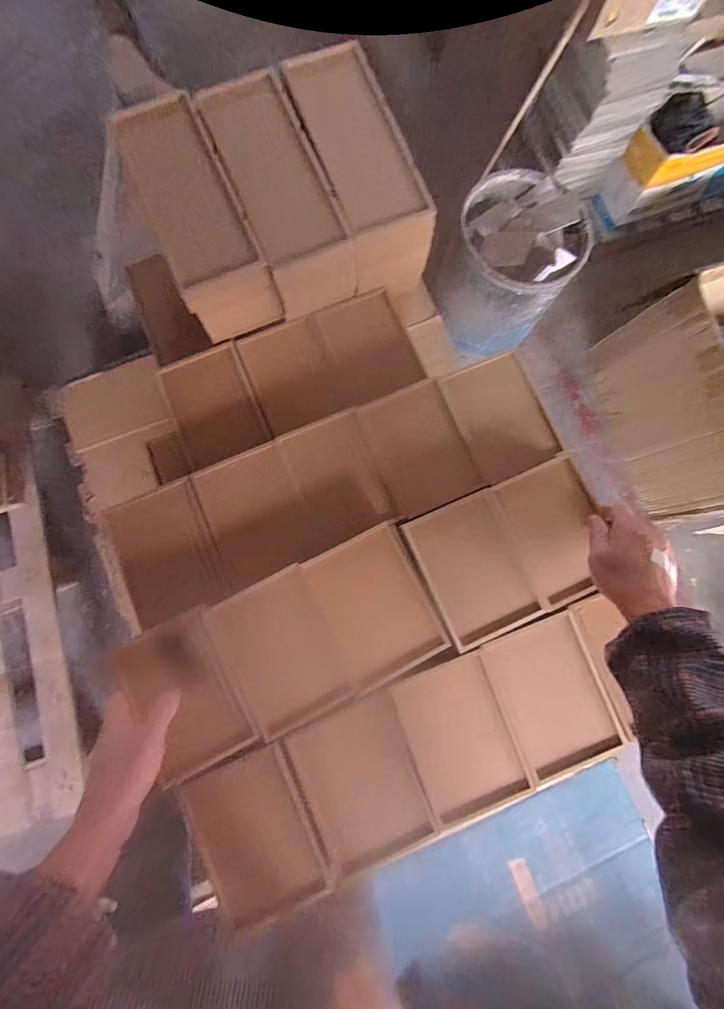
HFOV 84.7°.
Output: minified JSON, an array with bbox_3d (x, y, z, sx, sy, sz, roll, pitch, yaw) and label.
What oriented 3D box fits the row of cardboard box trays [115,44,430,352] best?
[{"bbox_3d":[-0.103,-0.383,0.504,0.321,0.103,0.247,-20,82,-5],"label":"row of cardboard box trays"}]

